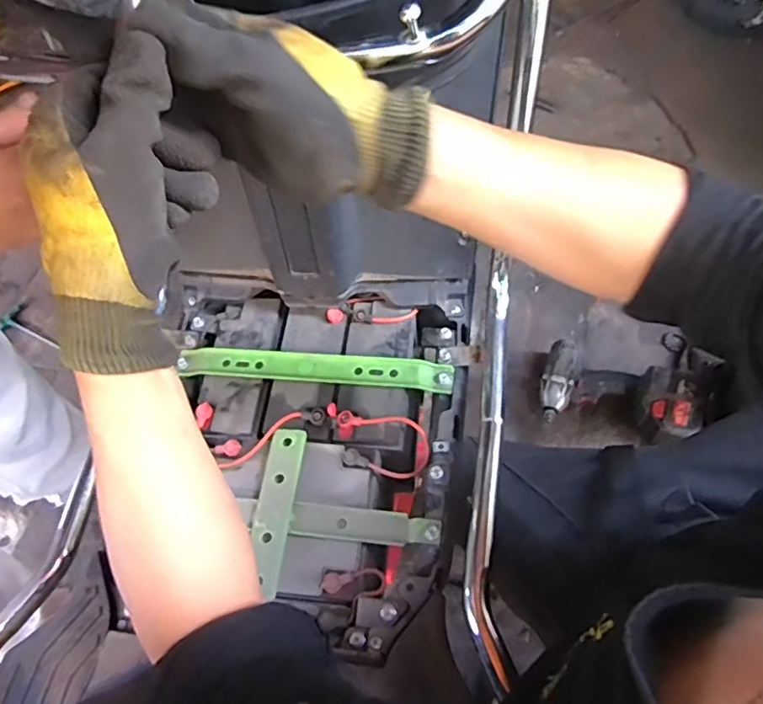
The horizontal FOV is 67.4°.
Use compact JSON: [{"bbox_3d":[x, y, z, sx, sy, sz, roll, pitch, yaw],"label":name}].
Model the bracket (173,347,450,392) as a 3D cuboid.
[{"bbox_3d":[-0.080,0.014,0.645,0.316,0.013,0.037,4,58,7],"label":"bracket"}]

